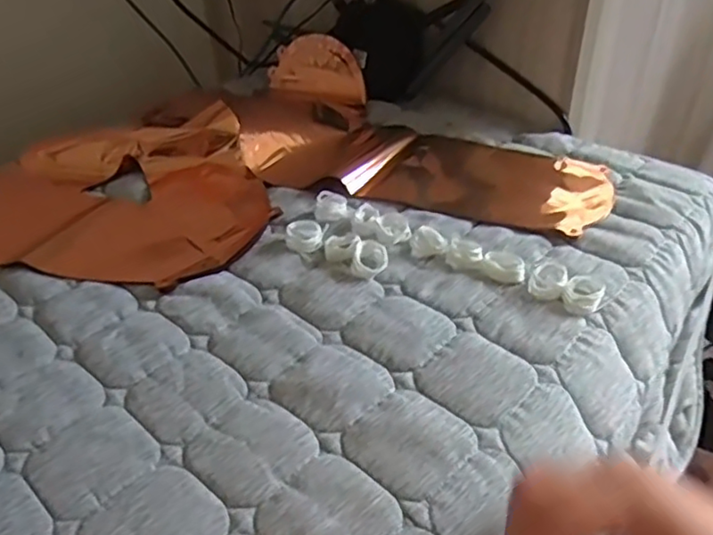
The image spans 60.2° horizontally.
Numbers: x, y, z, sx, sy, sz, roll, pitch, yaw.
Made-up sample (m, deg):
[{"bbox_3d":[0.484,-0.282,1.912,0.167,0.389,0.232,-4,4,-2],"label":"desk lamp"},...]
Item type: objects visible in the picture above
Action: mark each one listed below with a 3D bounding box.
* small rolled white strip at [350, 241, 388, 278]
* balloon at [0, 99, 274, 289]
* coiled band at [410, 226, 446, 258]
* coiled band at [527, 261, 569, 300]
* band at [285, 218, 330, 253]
[{"bbox_3d":[0.010,-0.008,0.483,0.028,0.016,0.034,2,38,5],"label":"small rolled white strip"},{"bbox_3d":[-0.260,-0.076,0.566,0.364,0.049,0.198,6,39,10],"label":"balloon"},{"bbox_3d":[0.058,-0.022,0.498,0.028,0.013,0.022,-5,38,-3],"label":"coiled band"},{"bbox_3d":[0.142,0.009,0.452,0.025,0.013,0.029,21,44,27],"label":"coiled band"},{"bbox_3d":[-0.040,-0.026,0.507,0.035,0.017,0.026,-5,38,-3],"label":"band"}]

